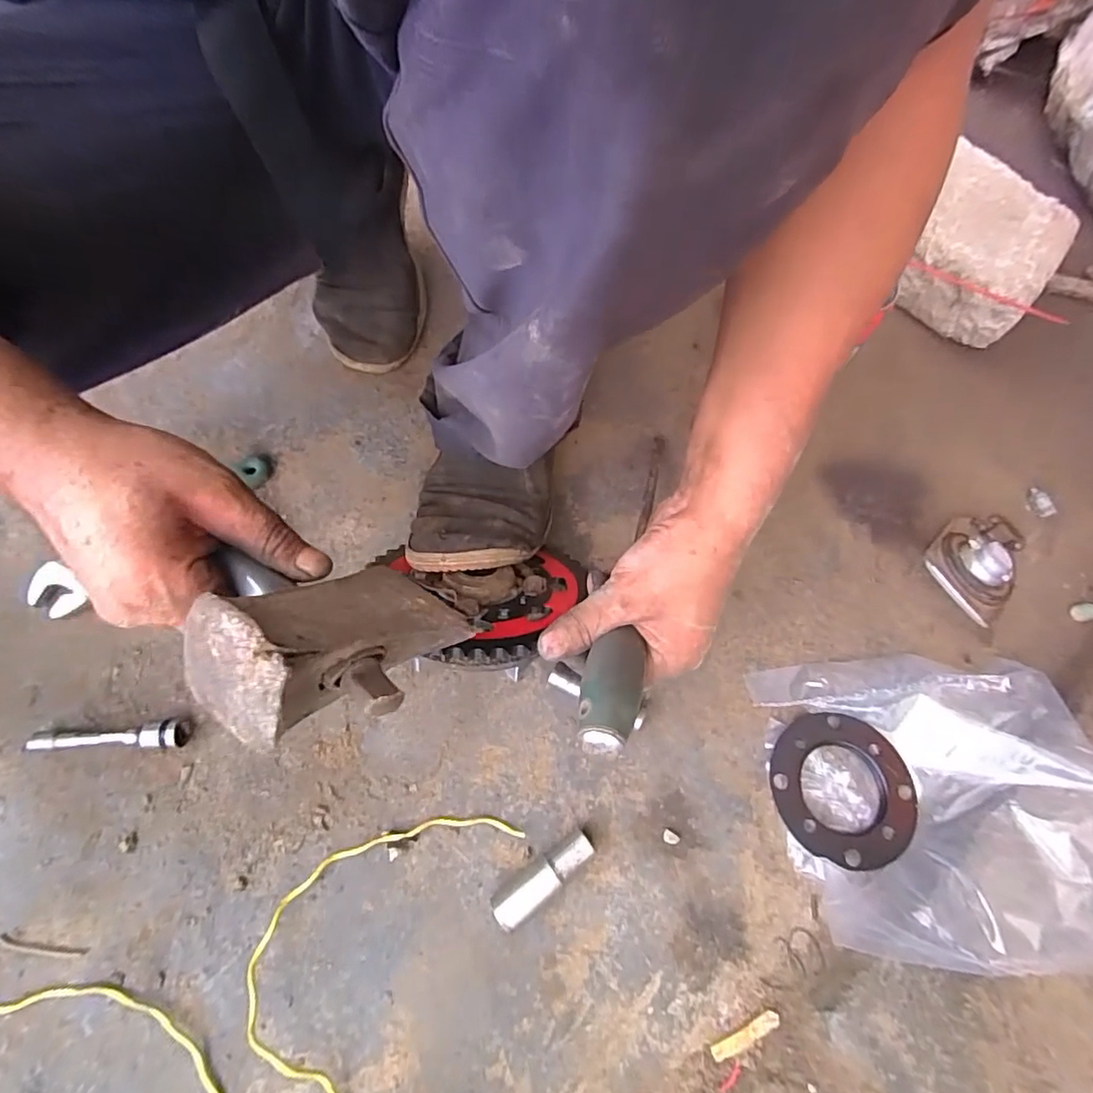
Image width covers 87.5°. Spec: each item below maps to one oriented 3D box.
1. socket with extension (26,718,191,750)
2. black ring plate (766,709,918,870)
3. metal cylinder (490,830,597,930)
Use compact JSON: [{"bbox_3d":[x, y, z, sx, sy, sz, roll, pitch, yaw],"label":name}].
[{"bbox_3d":[-0.319,0.138,0.418,0.105,0.021,0.019,-1,71,-2],"label":"socket with extension"},{"bbox_3d":[0.213,0.174,0.411,0.100,0.009,0.100,1,63,-1],"label":"black ring plate"},{"bbox_3d":[-0.002,0.226,0.391,0.076,0.023,0.022,-36,76,-12],"label":"metal cylinder"}]

